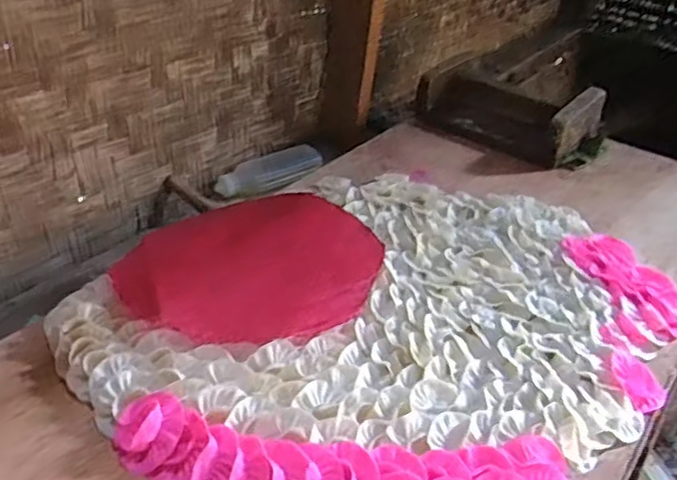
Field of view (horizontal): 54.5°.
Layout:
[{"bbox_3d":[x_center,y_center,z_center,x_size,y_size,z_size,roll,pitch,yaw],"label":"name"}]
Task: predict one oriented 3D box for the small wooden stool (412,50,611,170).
[{"bbox_3d":[0.324,-0.259,1.312,0.196,0.123,0.355,-21,42,-32],"label":"small wooden stool"}]

